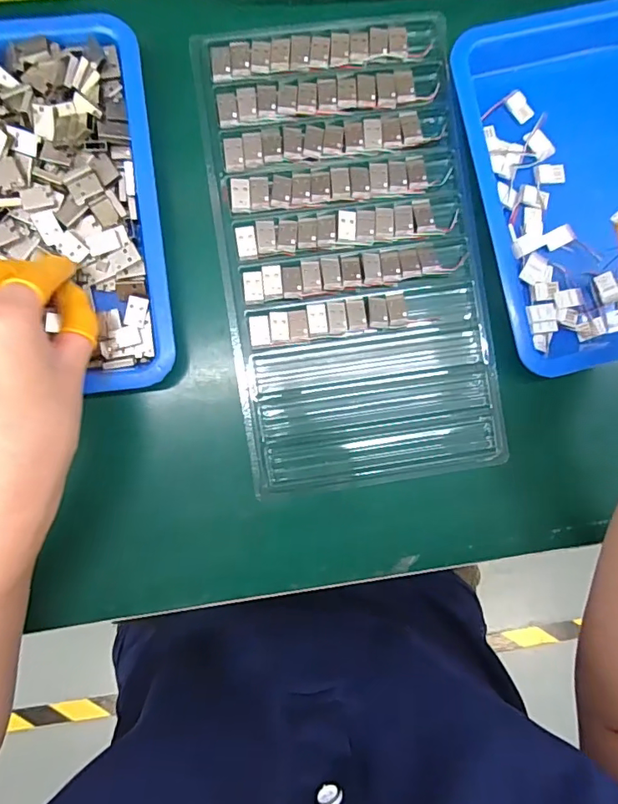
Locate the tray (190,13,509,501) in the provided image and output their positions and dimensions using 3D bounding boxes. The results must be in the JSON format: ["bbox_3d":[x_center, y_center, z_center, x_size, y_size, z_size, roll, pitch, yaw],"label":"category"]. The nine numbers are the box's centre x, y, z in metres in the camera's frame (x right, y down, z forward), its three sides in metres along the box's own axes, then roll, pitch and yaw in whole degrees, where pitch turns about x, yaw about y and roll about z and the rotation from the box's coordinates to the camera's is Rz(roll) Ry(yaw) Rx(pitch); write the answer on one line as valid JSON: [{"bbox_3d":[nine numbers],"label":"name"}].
[{"bbox_3d":[0.026,-0.093,0.313,0.157,0.009,0.292,-8,91,-3],"label":"tray"}]

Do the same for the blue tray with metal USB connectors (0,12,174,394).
[{"bbox_3d":[-0.175,-0.112,0.292,0.169,0.027,0.214,-6,91,-4],"label":"blue tray with metal USB connectors"}]

